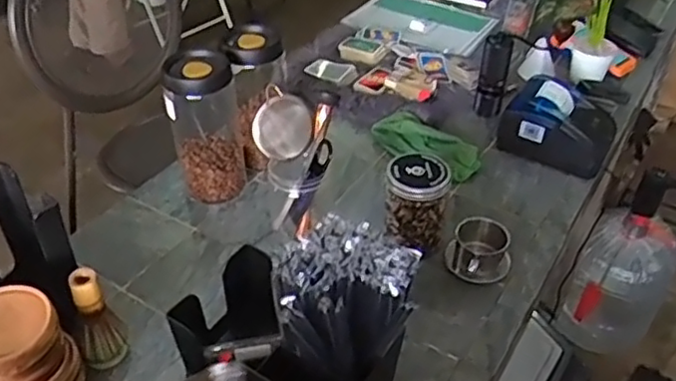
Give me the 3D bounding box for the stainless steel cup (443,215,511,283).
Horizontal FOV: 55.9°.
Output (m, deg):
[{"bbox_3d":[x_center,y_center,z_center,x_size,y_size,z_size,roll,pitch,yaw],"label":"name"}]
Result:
[{"bbox_3d":[0.199,0.085,0.909,0.082,0.065,0.081,0,39,0],"label":"stainless steel cup"}]

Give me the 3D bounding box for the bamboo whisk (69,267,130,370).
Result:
[{"bbox_3d":[-0.284,0.154,0.753,0.051,0.130,0.047,-18,42,-21],"label":"bamboo whisk"}]

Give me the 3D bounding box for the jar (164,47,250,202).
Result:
[{"bbox_3d":[-0.204,-0.100,0.990,0.106,0.234,0.104,0,39,0],"label":"jar"}]

